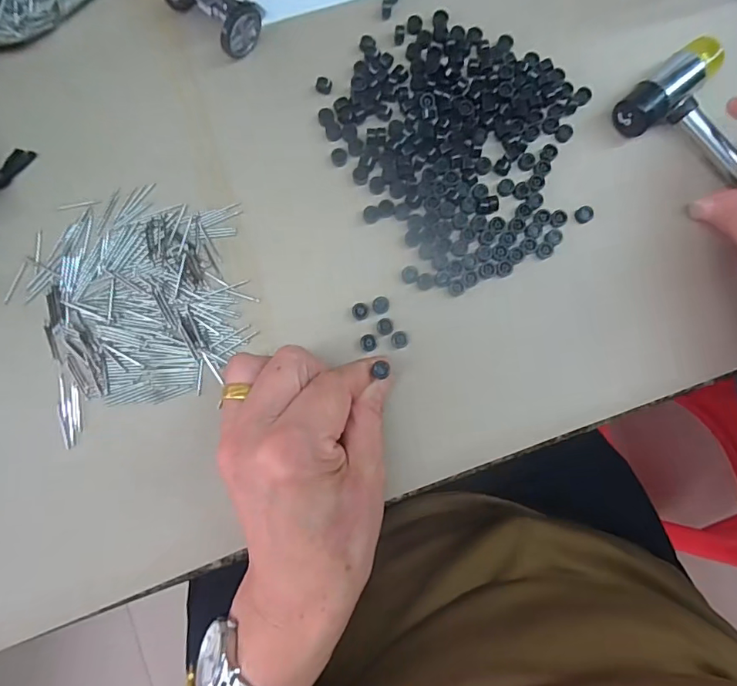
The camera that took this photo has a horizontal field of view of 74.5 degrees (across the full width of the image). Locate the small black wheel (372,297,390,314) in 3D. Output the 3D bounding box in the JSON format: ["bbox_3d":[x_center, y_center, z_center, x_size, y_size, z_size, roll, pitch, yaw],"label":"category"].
[{"bbox_3d":[0.007,-0.021,0.265,0.009,0.004,0.009,0,86,-4],"label":"small black wheel"}]

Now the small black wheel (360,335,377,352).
[{"bbox_3d":[0.000,0.000,0.261,0.009,0.004,0.009,0,86,-4],"label":"small black wheel"}]

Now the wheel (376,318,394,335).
[{"bbox_3d":[0.009,-0.009,0.263,0.008,0.005,0.009,3,86,-3],"label":"wheel"}]

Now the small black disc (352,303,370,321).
[{"bbox_3d":[-0.004,-0.017,0.263,0.009,0.004,0.009,0,86,-4],"label":"small black disc"}]

